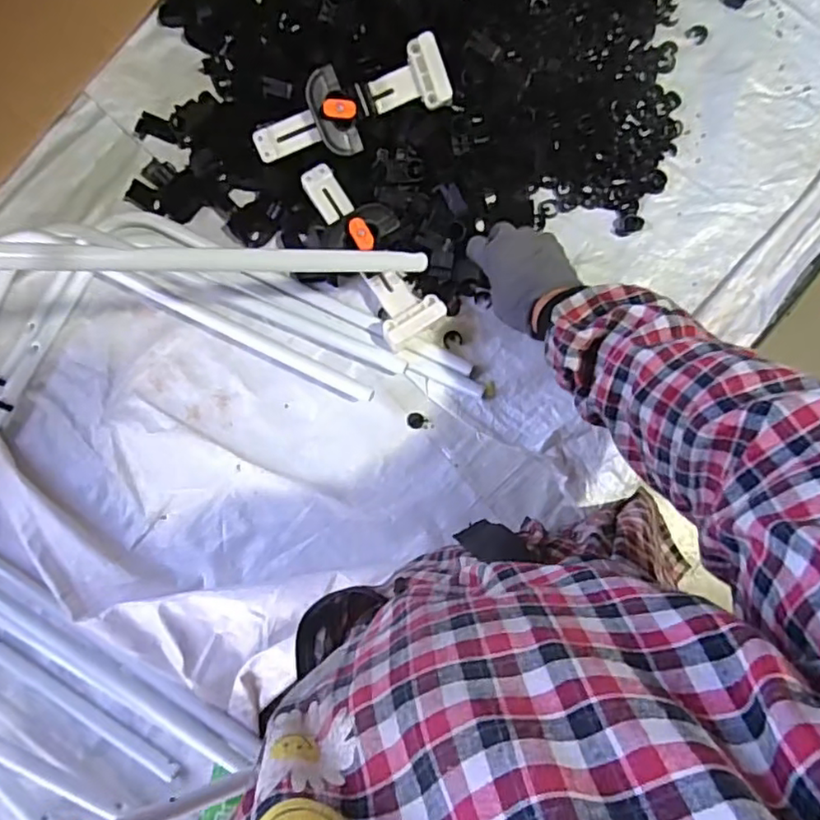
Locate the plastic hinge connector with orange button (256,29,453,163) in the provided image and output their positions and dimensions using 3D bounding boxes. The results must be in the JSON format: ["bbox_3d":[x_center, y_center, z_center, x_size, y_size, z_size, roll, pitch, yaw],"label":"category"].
[{"bbox_3d":[-0.059,-0.295,0.608,0.200,0.053,0.065,-22,78,3],"label":"plastic hinge connector with orange button"}]

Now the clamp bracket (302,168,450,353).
[{"bbox_3d":[-0.039,-0.159,0.614,0.069,0.072,0.195,-31,78,2],"label":"clamp bracket"}]

